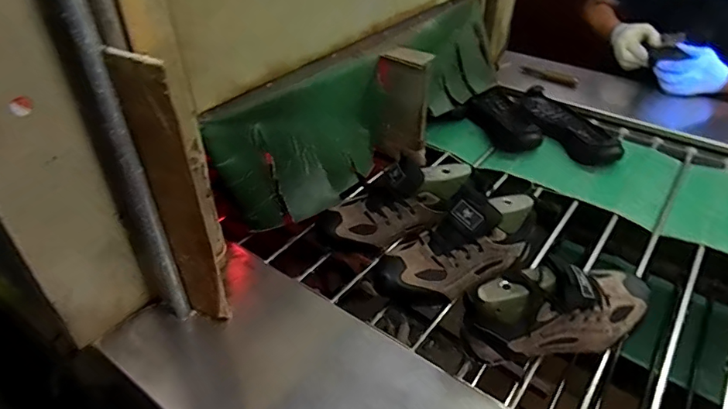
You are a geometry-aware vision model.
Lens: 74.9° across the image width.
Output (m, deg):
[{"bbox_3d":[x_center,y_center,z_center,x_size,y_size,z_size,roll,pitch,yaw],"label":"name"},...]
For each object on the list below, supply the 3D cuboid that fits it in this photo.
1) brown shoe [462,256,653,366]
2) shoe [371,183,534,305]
[{"bbox_3d":[0.263,0.131,0.616,0.264,0.115,0.096,-14,40,-17],"label":"brown shoe"},{"bbox_3d":[0.140,0.059,0.706,0.270,0.126,0.094,-26,41,-10],"label":"shoe"}]

